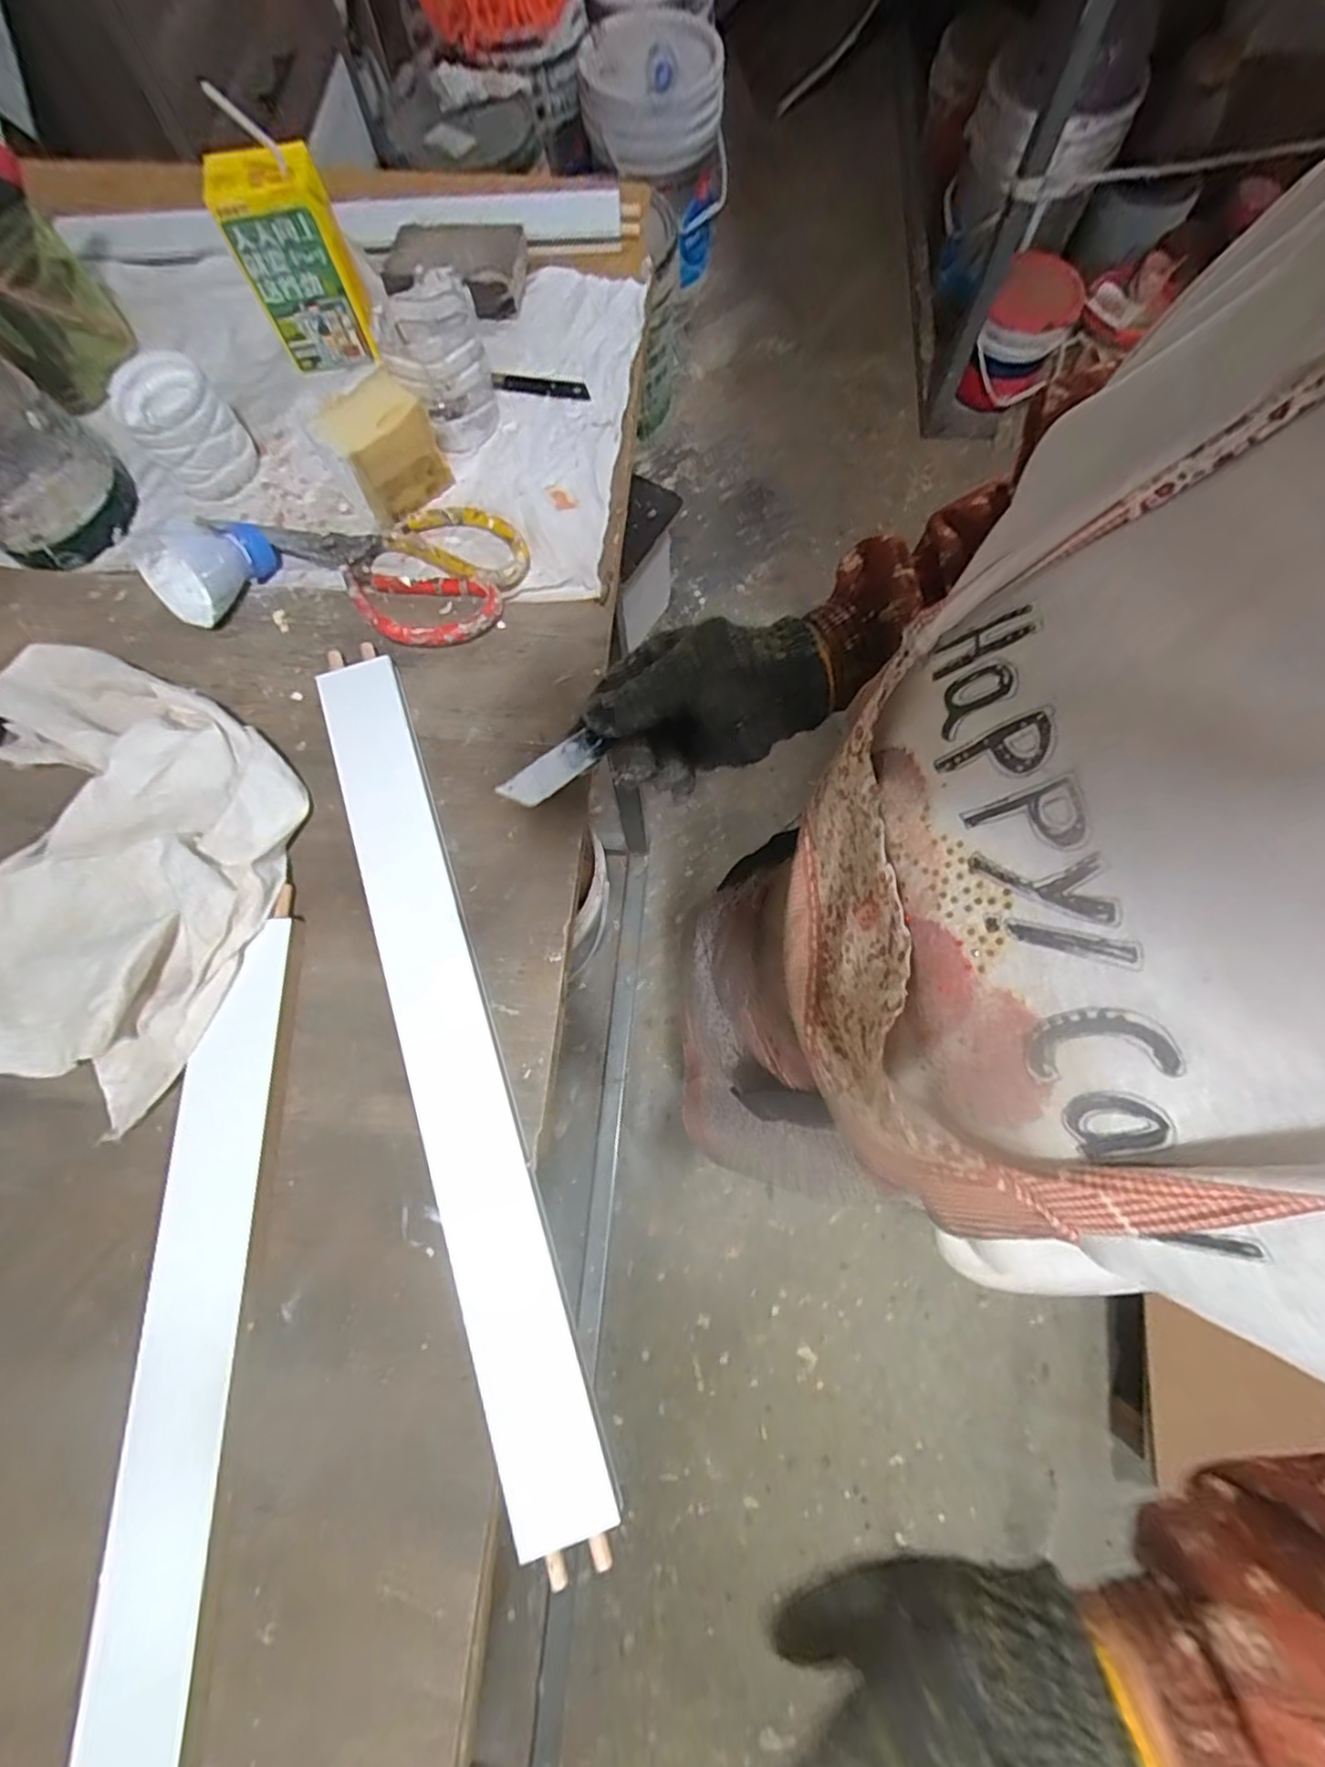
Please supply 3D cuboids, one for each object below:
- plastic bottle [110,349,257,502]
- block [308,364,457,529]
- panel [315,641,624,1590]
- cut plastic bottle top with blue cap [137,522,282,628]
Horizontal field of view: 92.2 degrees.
[{"bbox_3d":[-0.323,-0.309,0.435,0.062,0.055,0.067,-37,78,-9],"label":"plastic bottle"},{"bbox_3d":[-0.183,-0.285,0.421,0.040,0.062,0.062,44,79,10],"label":"block"},{"bbox_3d":[-0.117,0.078,0.339,0.052,0.020,0.455,-19,76,-5],"label":"panel"},{"bbox_3d":[-0.287,-0.201,0.404,0.075,0.049,0.055,-38,78,-9],"label":"cut plastic bottle top with blue cap"}]

